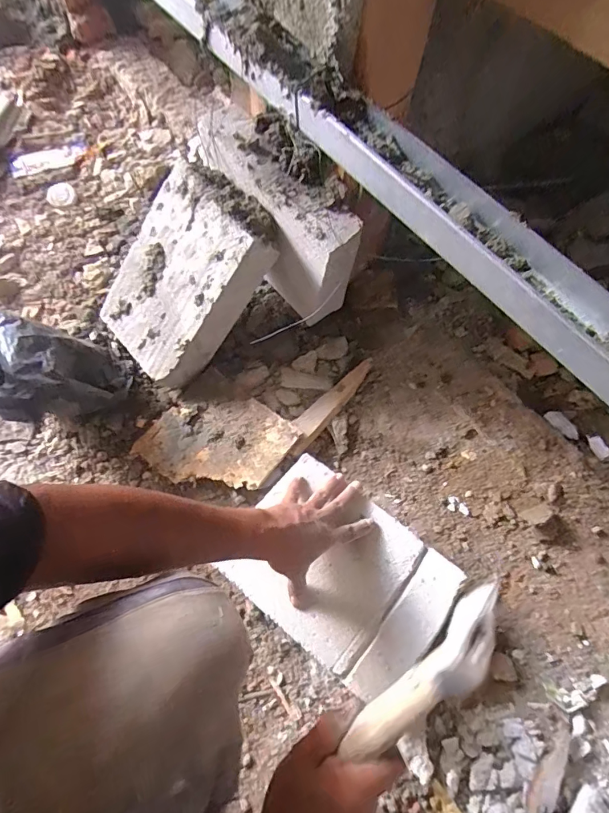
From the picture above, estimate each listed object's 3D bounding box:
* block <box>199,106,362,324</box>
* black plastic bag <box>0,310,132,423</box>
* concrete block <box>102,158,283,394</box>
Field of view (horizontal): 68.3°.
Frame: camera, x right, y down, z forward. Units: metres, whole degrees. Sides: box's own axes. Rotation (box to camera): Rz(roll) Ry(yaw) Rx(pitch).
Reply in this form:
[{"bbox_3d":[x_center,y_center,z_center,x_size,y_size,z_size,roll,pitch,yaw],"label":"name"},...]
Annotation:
[{"bbox_3d":[-0.048,-0.291,0.732,0.093,0.229,0.300,-36,73,-17],"label":"block"},{"bbox_3d":[-0.373,-0.045,0.675,0.154,0.188,0.165,38,70,12],"label":"black plastic bag"},{"bbox_3d":[-0.193,-0.209,0.730,0.203,0.072,0.318,44,112,16],"label":"concrete block"}]

